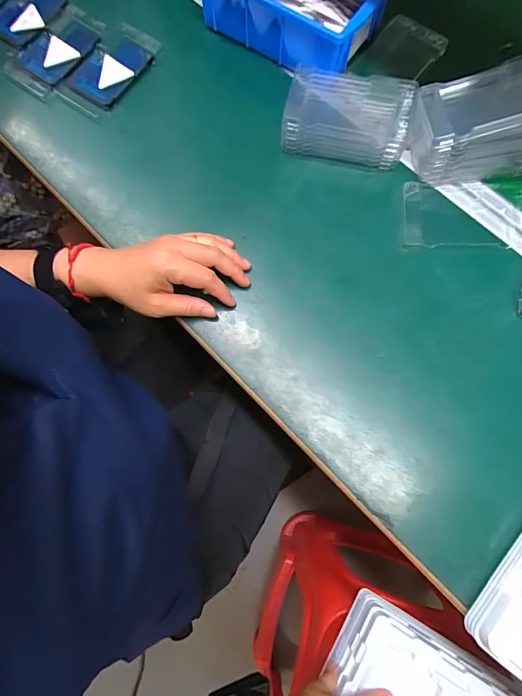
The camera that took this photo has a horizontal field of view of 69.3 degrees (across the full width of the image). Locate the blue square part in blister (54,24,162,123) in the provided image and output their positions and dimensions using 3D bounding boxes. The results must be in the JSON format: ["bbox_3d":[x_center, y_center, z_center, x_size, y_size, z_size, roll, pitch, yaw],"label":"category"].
[{"bbox_3d":[-0.178,-0.326,0.449,0.069,0.021,0.121,42,81,10],"label":"blue square part in blister"}]

